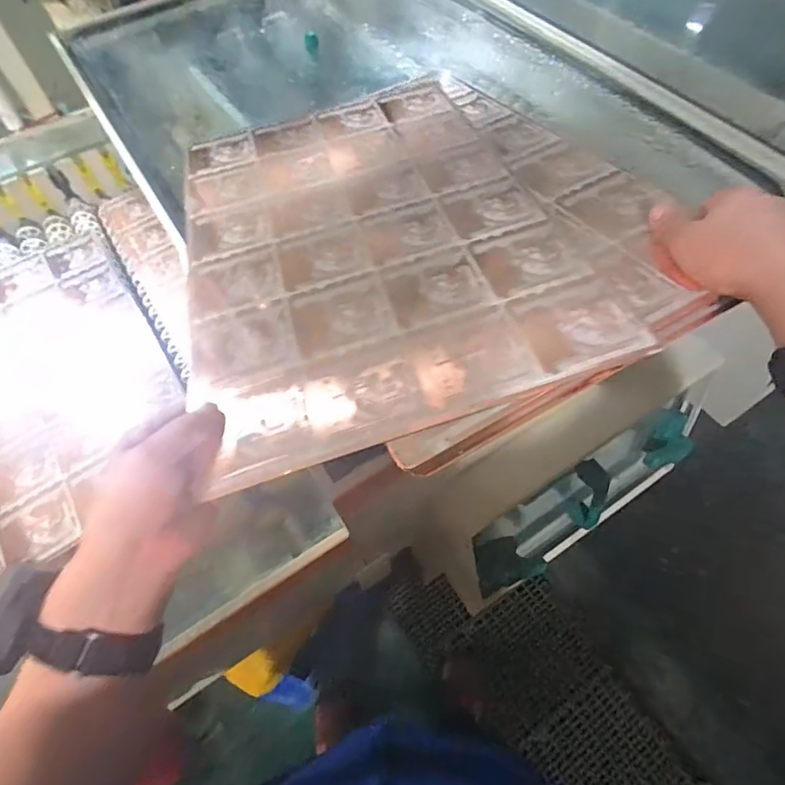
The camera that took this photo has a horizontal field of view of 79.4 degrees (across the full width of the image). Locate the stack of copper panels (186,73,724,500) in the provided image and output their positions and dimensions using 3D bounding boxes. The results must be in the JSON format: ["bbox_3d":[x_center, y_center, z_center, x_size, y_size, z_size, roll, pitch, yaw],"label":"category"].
[{"bbox_3d":[0.002,-0.176,0.471,0.405,0.013,0.483,-16,54,-2],"label":"stack of copper panels"}]

